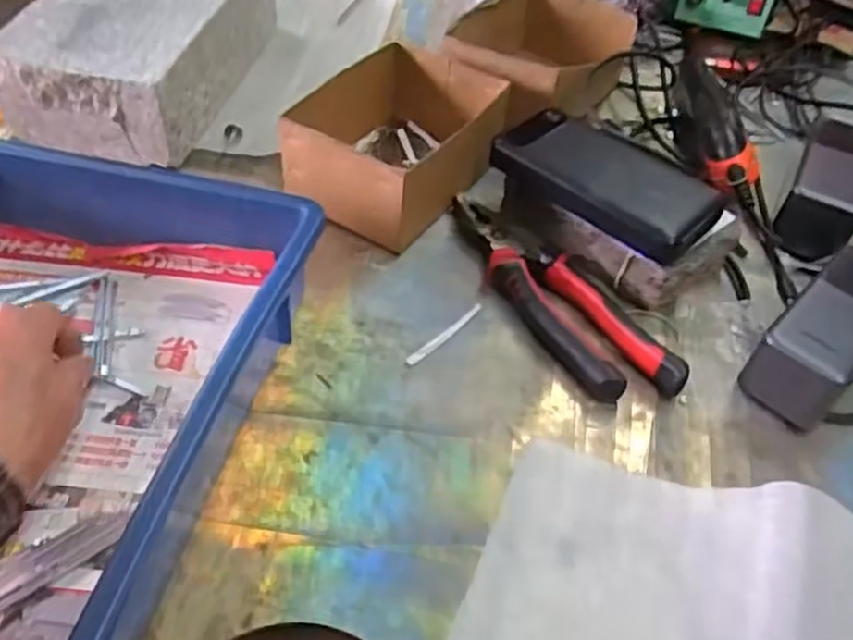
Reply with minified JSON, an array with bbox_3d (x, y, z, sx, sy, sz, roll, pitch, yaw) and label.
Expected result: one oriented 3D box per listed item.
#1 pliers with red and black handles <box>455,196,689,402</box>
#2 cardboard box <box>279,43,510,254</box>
[{"bbox_3d":[0.090,-0.018,0.504,0.071,0.028,0.203,-23,54,-24],"label":"pliers with red and black handles"},{"bbox_3d":[-0.017,-0.142,0.578,0.113,0.081,0.179,28,52,18],"label":"cardboard box"}]

